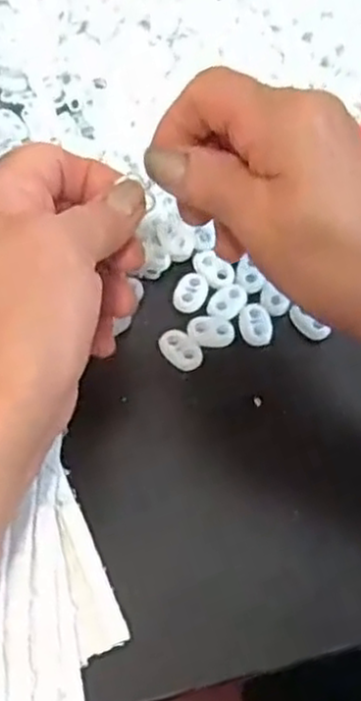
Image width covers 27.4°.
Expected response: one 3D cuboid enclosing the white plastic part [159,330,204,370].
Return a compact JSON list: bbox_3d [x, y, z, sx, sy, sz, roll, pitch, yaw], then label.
[{"bbox_3d":[0.001,-0.001,0.348,0.015,0.004,0.022,-35,68,-21],"label":"white plastic part"}]

